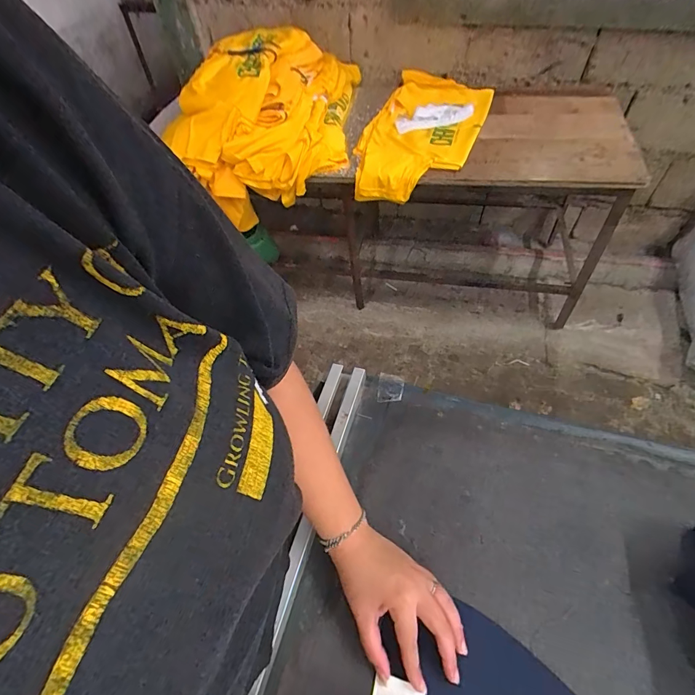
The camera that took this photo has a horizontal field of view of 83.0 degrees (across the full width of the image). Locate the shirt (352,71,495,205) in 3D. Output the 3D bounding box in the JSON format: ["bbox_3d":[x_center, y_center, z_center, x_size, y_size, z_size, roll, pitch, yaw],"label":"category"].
[{"bbox_3d":[0.243,-0.684,1.271,0.334,0.190,0.593,17,56,16],"label":"shirt"}]

